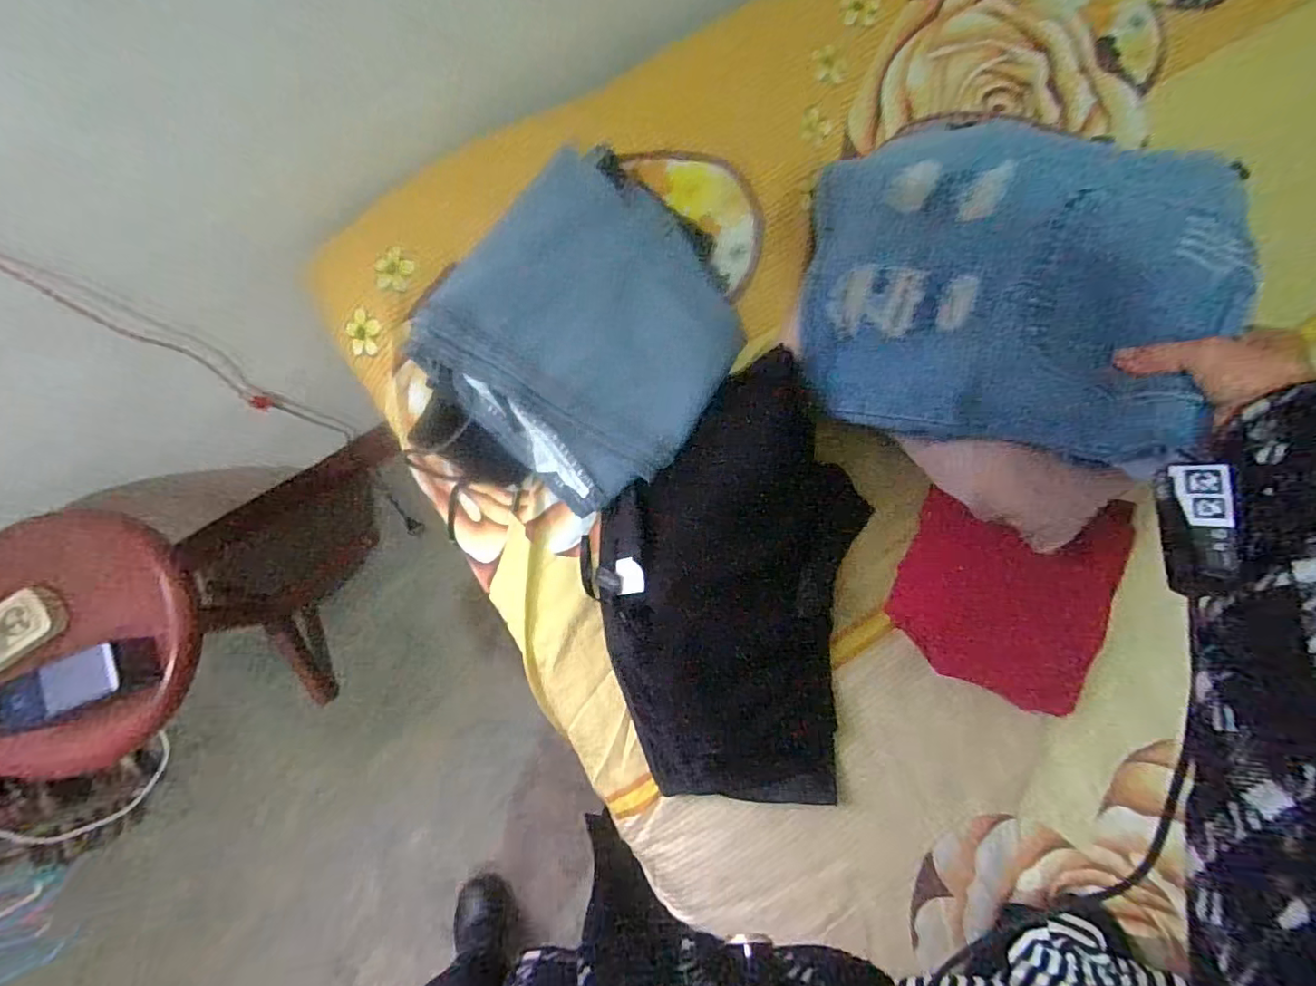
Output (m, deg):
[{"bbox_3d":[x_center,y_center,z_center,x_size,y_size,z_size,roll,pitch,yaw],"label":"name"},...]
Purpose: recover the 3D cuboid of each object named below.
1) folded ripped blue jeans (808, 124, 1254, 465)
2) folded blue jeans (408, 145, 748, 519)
[{"bbox_3d":[0.254,-0.160,0.430,0.281,0.037,0.238,11,90,21],"label":"folded ripped blue jeans"},{"bbox_3d":[-0.054,-0.134,0.497,0.230,0.050,0.243,45,83,-16],"label":"folded blue jeans"}]

